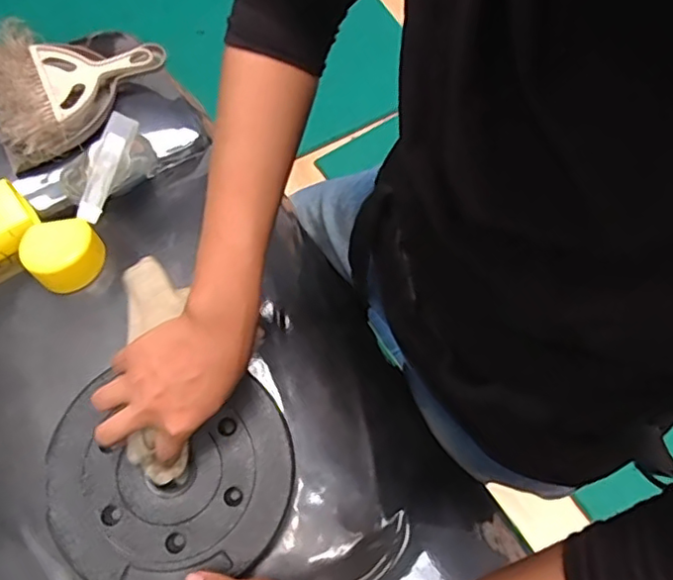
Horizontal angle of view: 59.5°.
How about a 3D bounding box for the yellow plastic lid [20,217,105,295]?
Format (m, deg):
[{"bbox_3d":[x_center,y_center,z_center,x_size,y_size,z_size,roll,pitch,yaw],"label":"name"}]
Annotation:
[{"bbox_3d":[-0.252,-0.032,0.538,0.058,0.040,0.062,1,68,-1],"label":"yellow plastic lid"}]

